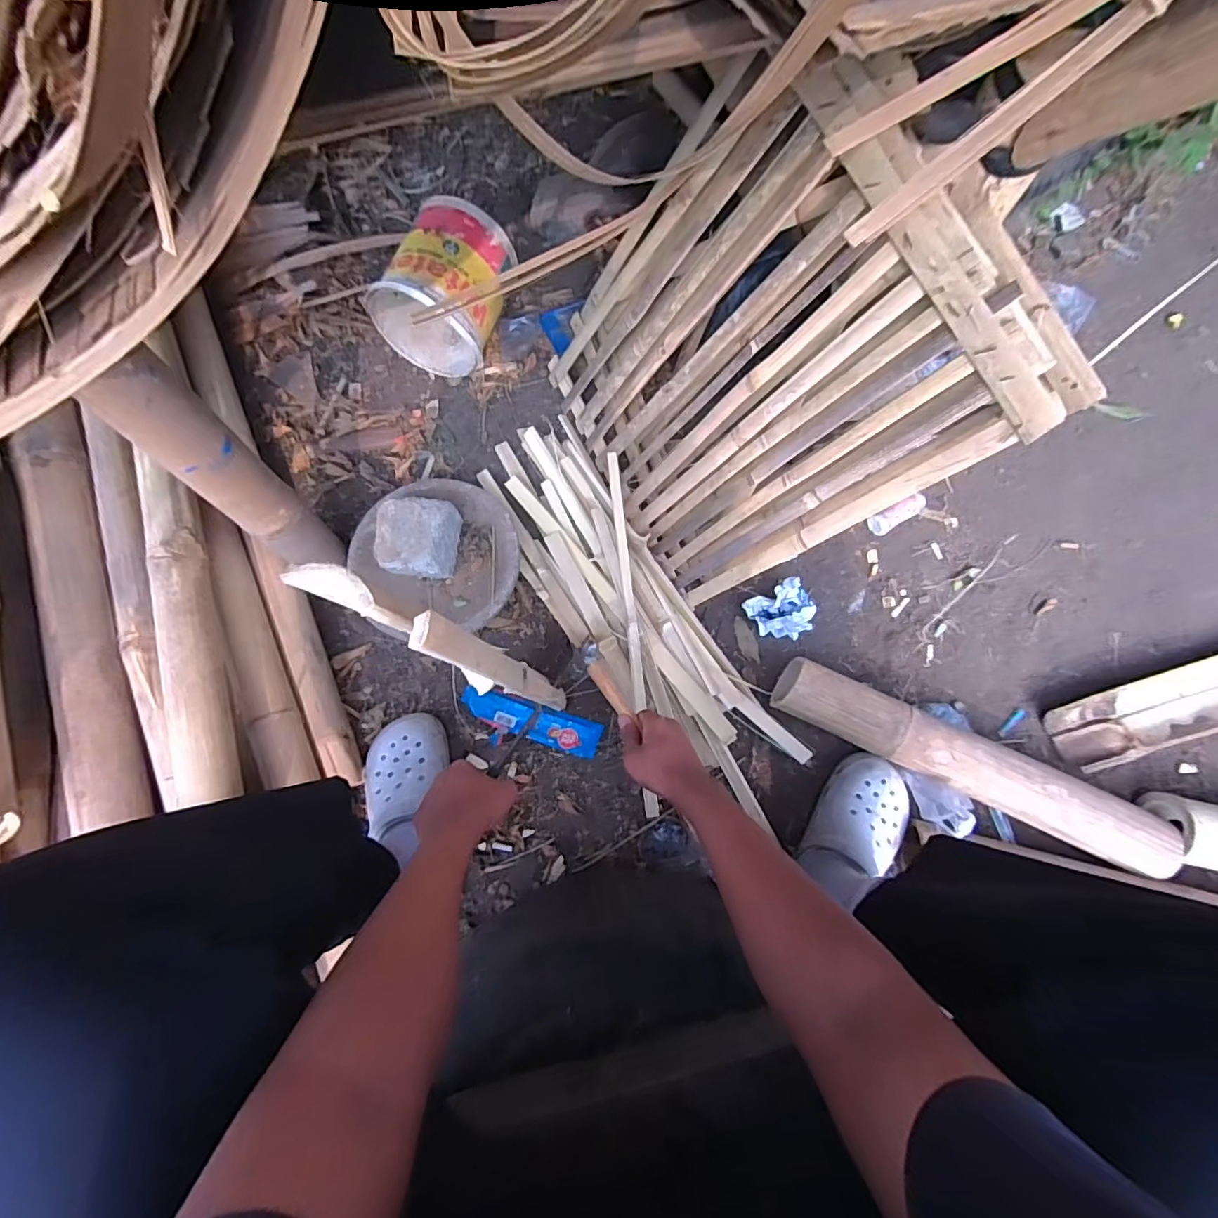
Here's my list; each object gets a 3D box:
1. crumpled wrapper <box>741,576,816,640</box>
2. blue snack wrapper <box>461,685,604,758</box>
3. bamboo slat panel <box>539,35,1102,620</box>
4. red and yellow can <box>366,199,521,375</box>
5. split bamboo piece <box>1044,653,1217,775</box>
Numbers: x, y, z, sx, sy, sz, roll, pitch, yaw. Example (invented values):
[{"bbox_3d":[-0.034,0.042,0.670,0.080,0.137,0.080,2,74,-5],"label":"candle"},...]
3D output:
[{"bbox_3d":[0.260,0.007,0.818,0.099,0.069,0.081,-27,79,-5],"label":"crumpled wrapper"},{"bbox_3d":[-0.117,0.164,0.810,0.212,0.012,0.054,18,79,5],"label":"blue snack wrapper"},{"bbox_3d":[0.161,-0.318,0.695,0.067,0.550,0.526,-16,80,-40],"label":"bamboo slat panel"},{"bbox_3d":[-0.265,-0.515,0.883,0.192,0.171,0.205,19,79,5],"label":"red and yellow can"},{"bbox_3d":[0.896,0.124,0.794,0.503,0.048,0.107,-17,78,-3],"label":"split bamboo piece"}]

